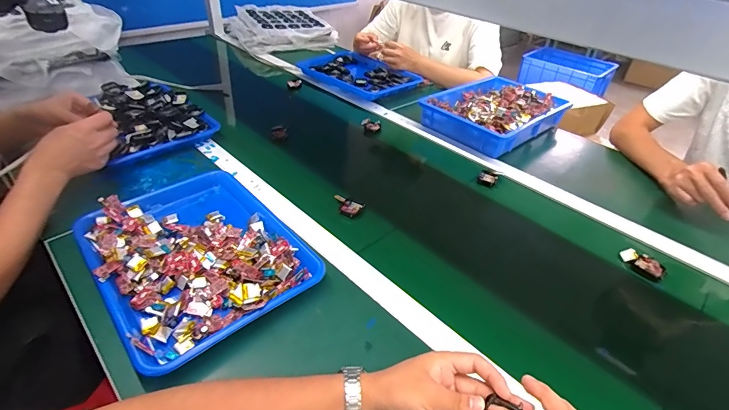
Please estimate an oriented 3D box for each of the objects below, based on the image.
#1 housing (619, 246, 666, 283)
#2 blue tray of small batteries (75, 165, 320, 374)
[{"bbox_3d":[0.451,0.097,0.629,0.028,0.024,0.063,-26,45,-36],"label":"housing"},{"bbox_3d":[-0.250,0.067,0.581,0.267,0.050,0.341,-26,45,-36],"label":"blue tray of small batteries"}]

